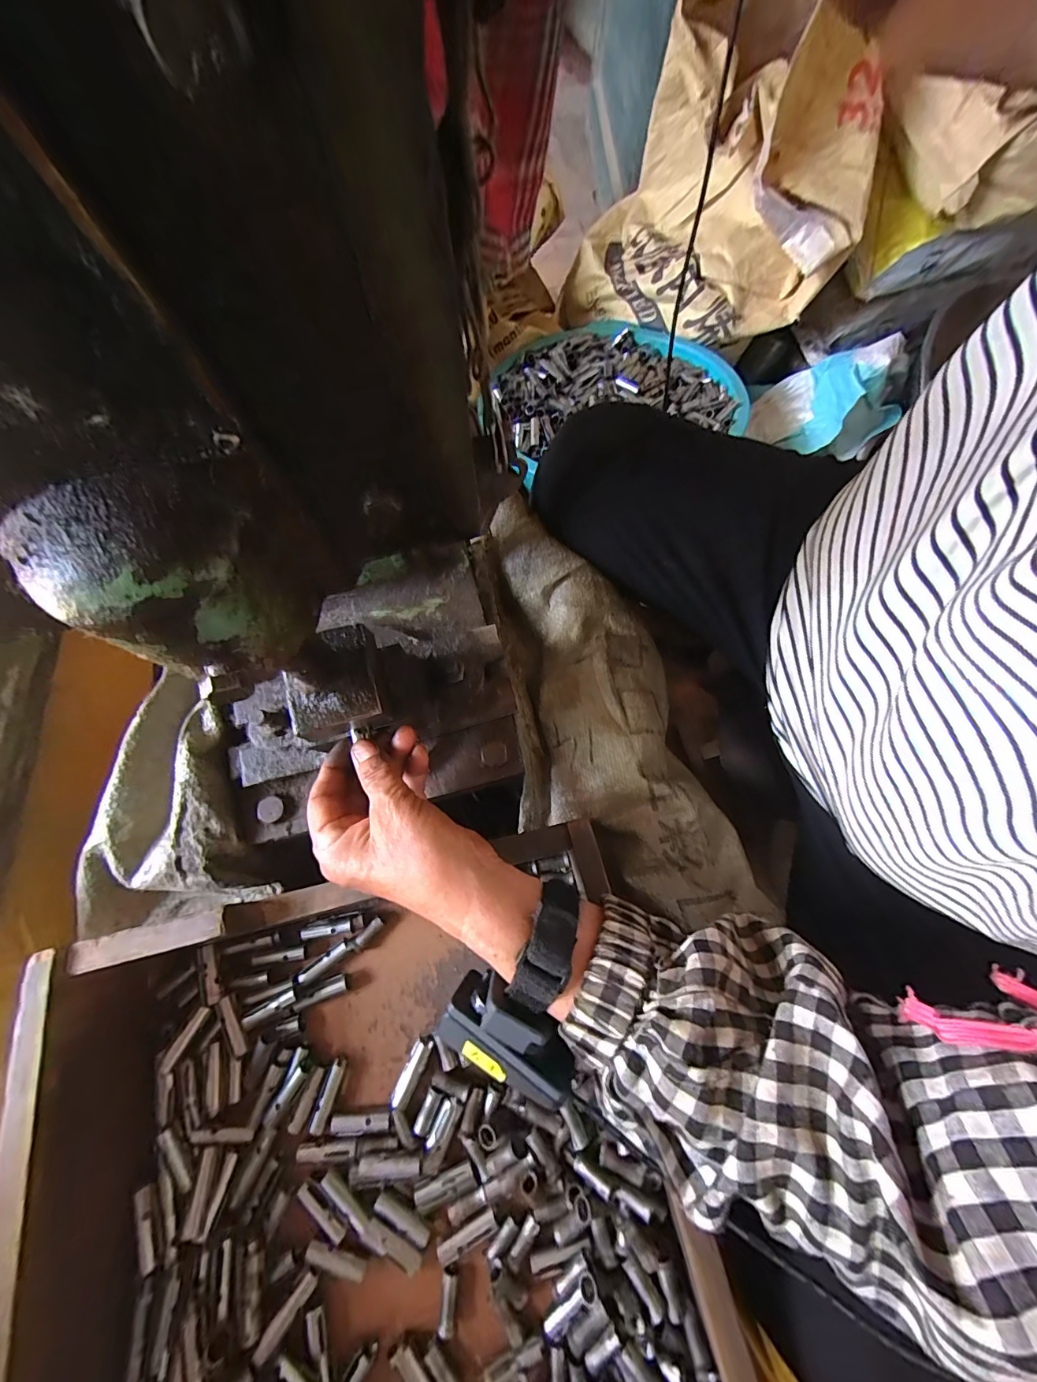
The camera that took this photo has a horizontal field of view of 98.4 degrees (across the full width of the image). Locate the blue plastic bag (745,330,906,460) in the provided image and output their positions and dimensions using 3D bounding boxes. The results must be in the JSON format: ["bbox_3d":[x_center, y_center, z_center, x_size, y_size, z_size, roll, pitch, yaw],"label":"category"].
[{"bbox_3d":[0.460,-0.449,0.677,0.119,0.141,0.175,-12,70,-7],"label":"blue plastic bag"}]

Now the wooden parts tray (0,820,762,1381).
[{"bbox_3d":[-0.062,0.330,0.217,0.324,0.110,0.445,-14,71,-7],"label":"wooden parts tray"}]

